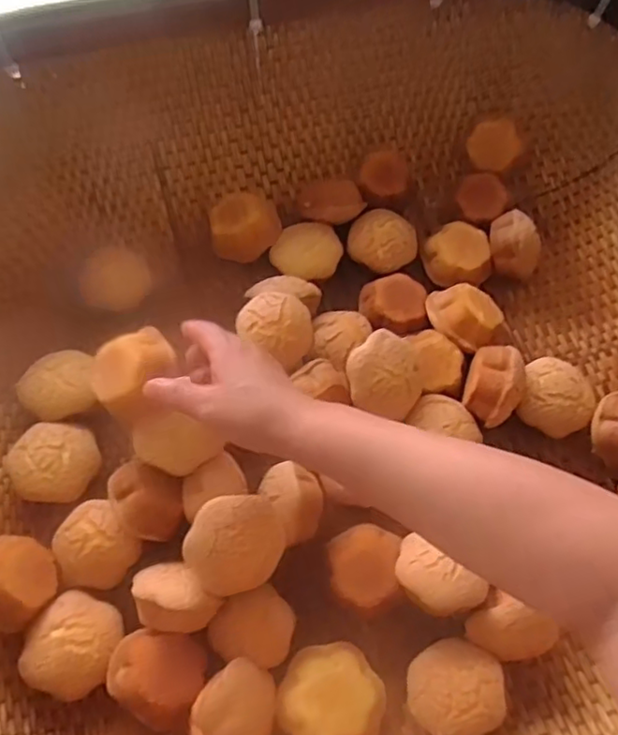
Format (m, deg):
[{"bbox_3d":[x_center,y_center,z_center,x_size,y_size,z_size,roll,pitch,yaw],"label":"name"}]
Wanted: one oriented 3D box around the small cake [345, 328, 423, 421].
[{"bbox_3d":[0.069,0.007,0.566,0.066,0.042,0.072,28,68,10],"label":"small cake"}]

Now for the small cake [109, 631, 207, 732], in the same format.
[{"bbox_3d":[-0.116,0.237,0.493,0.070,0.049,0.069,21,67,8],"label":"small cake"}]

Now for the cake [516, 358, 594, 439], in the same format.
[{"bbox_3d":[0.232,0.030,0.609,0.074,0.045,0.071,16,67,5],"label":"cake"}]

